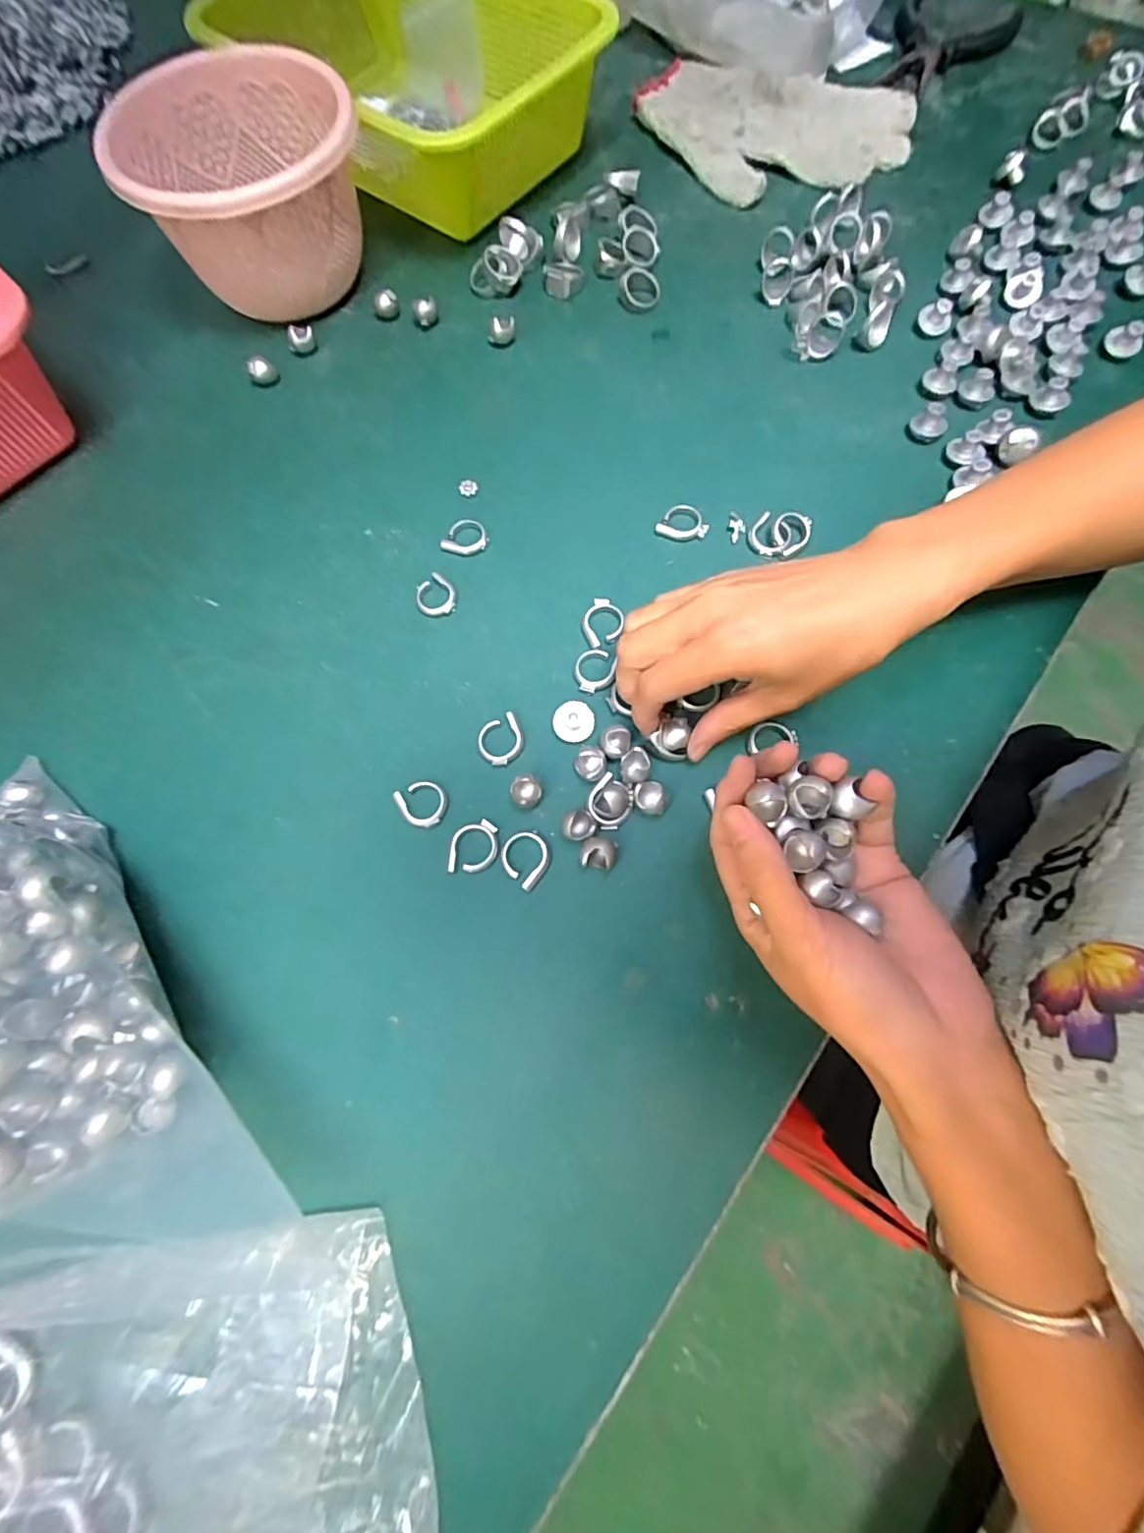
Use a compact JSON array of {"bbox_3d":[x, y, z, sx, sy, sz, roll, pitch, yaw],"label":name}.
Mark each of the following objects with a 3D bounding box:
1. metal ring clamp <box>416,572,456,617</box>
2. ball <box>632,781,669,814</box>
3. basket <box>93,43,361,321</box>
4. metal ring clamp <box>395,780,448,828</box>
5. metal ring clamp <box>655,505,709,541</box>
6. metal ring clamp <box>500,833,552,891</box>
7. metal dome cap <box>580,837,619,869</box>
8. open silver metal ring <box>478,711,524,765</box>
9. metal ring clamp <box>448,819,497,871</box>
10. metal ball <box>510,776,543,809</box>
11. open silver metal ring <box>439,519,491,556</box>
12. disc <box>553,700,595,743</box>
[{"bbox_3d":[-0.078,-0.097,0.336,0.022,0.005,0.027,-25,72,-6],"label":"metal ring clamp"},{"bbox_3d":[0.038,0.015,0.287,0.016,0.012,0.015,-1,71,2],"label":"ball"},{"bbox_3d":[-0.202,-0.365,0.383,0.136,0.085,0.136,-24,72,-6],"label":"basket"},{"bbox_3d":[-0.074,0.018,0.293,0.022,0.004,0.025,-33,73,-9],"label":"metal ring clamp"},{"bbox_3d":[0.065,-0.142,0.343,0.029,0.004,0.023,18,72,8],"label":"metal ring clamp"},{"bbox_3d":[-0.022,0.043,0.282,0.025,0.004,0.023,-1,71,2],"label":"metal ring clamp"},{"bbox_3d":[0.013,0.041,0.278,0.017,0.013,0.014,7,71,5],"label":"metal dome cap"},{"bbox_3d":[-0.037,-0.014,0.303,0.023,0.004,0.025,-1,71,2],"label":"open silver metal ring"},{"bbox_3d":[-0.048,0.038,0.285,0.023,0.004,0.025,1,71,2],"label":"metal ring clamp"},{"bbox_3d":[-0.023,0.013,0.289,0.015,0.011,0.014,-1,71,2],"label":"metal ball"},{"bbox_3d":[-0.062,-0.136,0.348,0.026,0.005,0.023,16,72,7],"label":"open silver metal ring"},{"bbox_3d":[0.001,-0.023,0.302,0.021,0.006,0.021,-1,71,2],"label":"disc"}]

